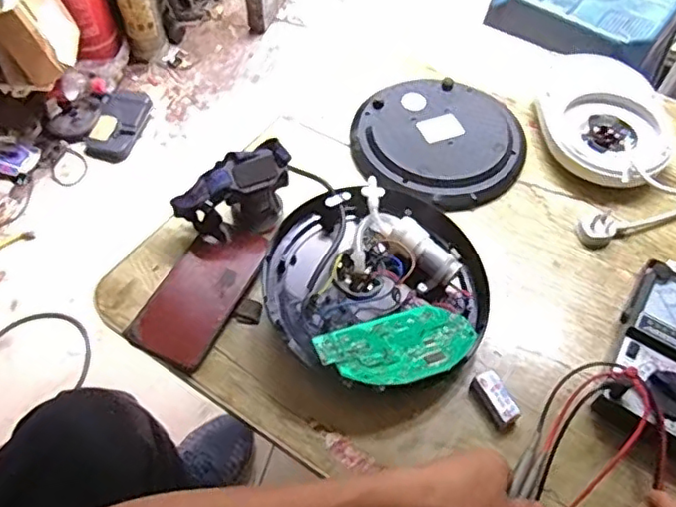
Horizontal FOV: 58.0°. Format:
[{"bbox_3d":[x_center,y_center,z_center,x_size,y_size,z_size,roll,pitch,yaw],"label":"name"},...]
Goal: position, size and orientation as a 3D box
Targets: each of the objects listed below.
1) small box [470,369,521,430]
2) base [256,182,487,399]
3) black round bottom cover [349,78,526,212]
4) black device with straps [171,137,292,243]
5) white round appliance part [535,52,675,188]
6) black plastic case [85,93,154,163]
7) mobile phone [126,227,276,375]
[{"bbox_3d":[0.144,0.133,0.557,0.023,0.021,0.049,-27,62,-17],"label":"small box"},{"bbox_3d":[0.044,0.032,0.604,0.221,0.059,0.206,1,58,-1],"label":"base"},{"bbox_3d":[0.124,-0.142,0.740,0.208,0.032,0.215,1,58,-1],"label":"black round bottom cover"},{"bbox_3d":[-0.110,-0.061,0.646,0.126,0.079,0.055,-18,60,-12],"label":"black device with straps"},{"bbox_3d":[0.326,-0.166,0.759,0.166,0.043,0.197,21,59,12],"label":"white round appliance part"},{"bbox_3d":[-0.489,-0.286,1.361,0.110,0.034,0.182,11,58,6],"label":"black plastic case"},{"bbox_3d":[-0.136,0.036,0.625,0.083,0.014,0.167,23,60,13],"label":"mobile phone"}]

